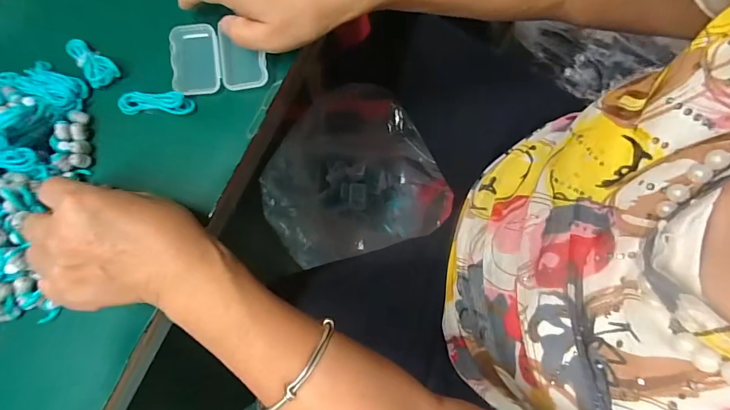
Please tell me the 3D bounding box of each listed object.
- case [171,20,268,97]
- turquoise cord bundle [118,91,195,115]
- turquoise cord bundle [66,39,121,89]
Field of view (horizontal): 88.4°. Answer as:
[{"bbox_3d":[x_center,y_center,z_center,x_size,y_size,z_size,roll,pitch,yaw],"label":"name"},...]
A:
[{"bbox_3d":[-0.117,-0.118,0.302,0.074,0.019,0.054,-5,79,0],"label":"case"},{"bbox_3d":[-0.166,-0.081,0.298,0.056,0.009,0.016,1,79,1],"label":"turquoise cord bundle"},{"bbox_3d":[-0.226,-0.117,0.305,0.055,0.010,0.025,39,82,7],"label":"turquoise cord bundle"}]

